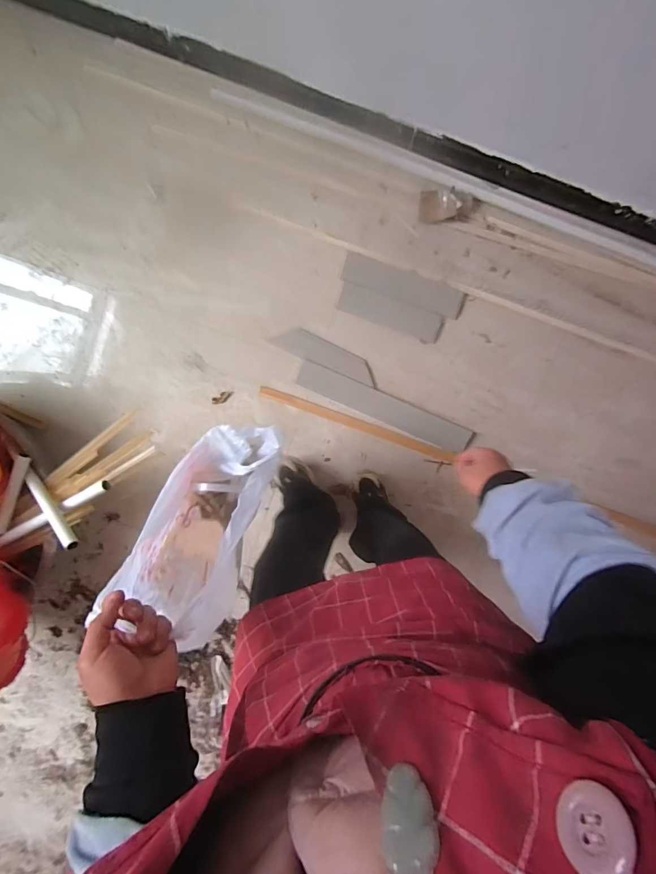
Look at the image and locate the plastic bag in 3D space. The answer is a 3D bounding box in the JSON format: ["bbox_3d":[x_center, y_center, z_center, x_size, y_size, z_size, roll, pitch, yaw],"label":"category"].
[{"bbox_3d":[-0.223,0.153,0.745,0.183,0.311,0.376,18,96,-2],"label":"plastic bag"}]

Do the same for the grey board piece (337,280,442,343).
[{"bbox_3d":[0.168,-0.335,1.120,0.281,0.016,0.076,19,96,-2],"label":"grey board piece"}]

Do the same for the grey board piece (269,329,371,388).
[{"bbox_3d":[-0.006,-0.222,1.121,0.284,0.006,0.067,24,96,-2],"label":"grey board piece"}]

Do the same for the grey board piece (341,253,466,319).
[{"bbox_3d":[0.200,-0.405,1.107,0.325,0.016,0.078,19,96,-2],"label":"grey board piece"}]

